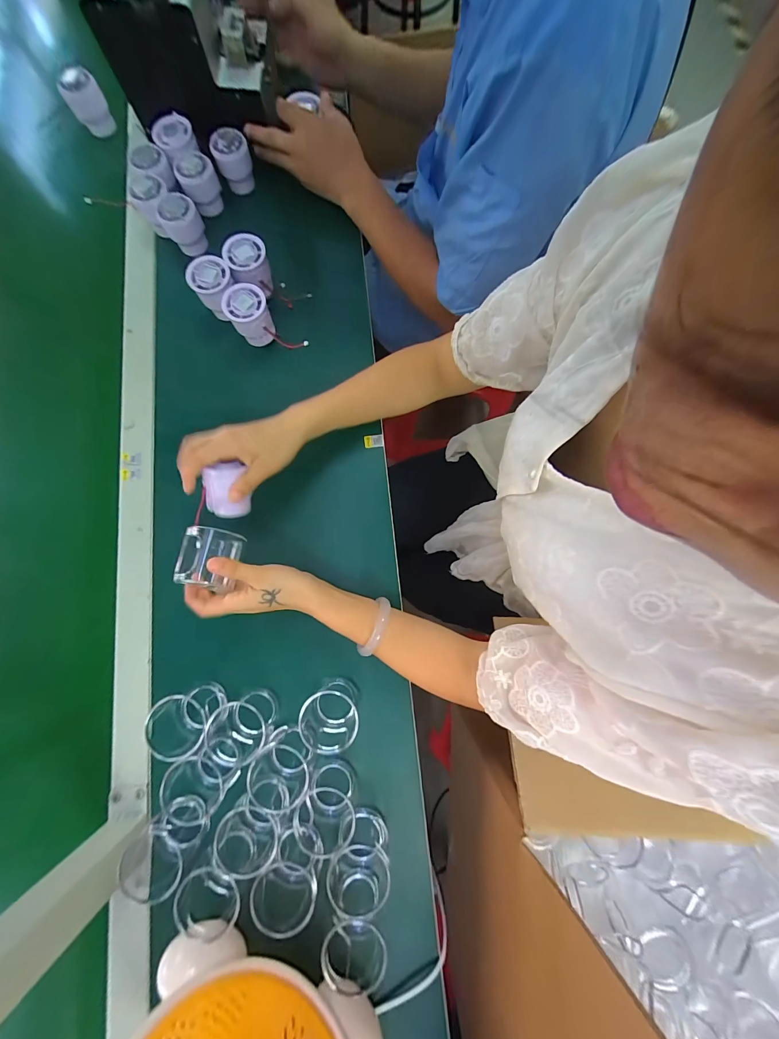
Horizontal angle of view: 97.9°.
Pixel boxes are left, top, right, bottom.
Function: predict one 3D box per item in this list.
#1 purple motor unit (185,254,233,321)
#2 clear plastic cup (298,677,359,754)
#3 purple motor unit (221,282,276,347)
[{"bbox_3d":[-0.225,-0.299,0.443,0.050,0.059,0.045,-12,80,-2],"label":"purple motor unit"},{"bbox_3d":[-0.067,0.212,0.363,0.061,0.049,0.060,0,80,0],"label":"clear plastic cup"},{"bbox_3d":[-0.178,-0.259,0.437,0.051,0.056,0.048,0,80,0],"label":"purple motor unit"}]

